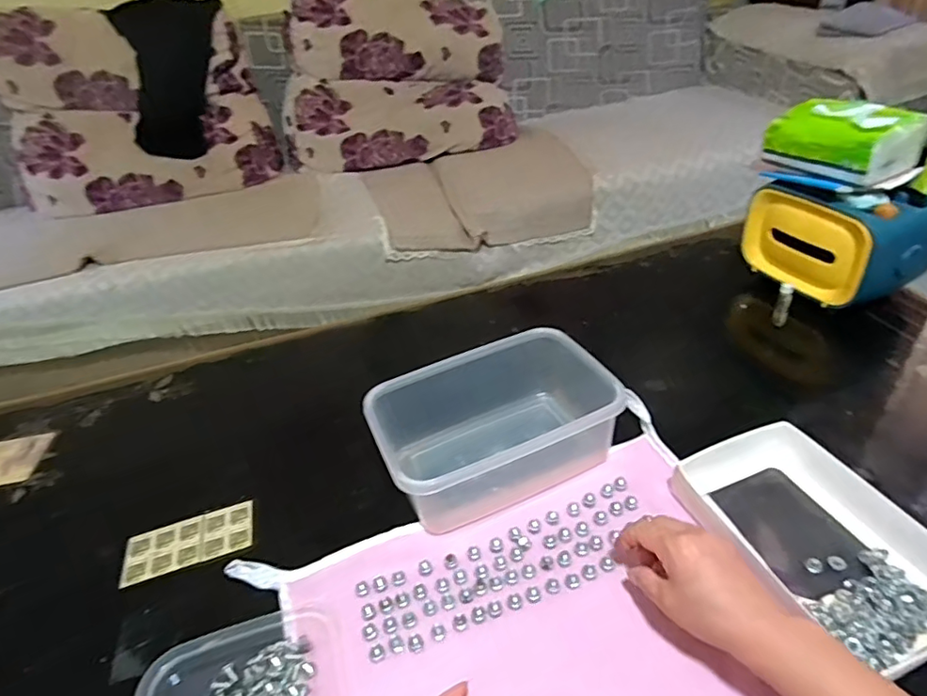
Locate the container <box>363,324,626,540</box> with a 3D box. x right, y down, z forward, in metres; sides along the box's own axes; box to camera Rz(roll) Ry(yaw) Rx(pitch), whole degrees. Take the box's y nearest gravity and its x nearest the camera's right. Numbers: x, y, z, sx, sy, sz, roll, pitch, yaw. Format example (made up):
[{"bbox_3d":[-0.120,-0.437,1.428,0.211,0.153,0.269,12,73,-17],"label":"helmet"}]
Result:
[{"bbox_3d":[0.025,0.082,0.584,0.228,0.080,0.152,-18,38,-13],"label":"container"}]

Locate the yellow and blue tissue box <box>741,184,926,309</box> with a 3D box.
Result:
[{"bbox_3d":[0.505,-0.157,0.737,0.135,0.124,0.187,-15,37,-10],"label":"yellow and blue tissue box"}]

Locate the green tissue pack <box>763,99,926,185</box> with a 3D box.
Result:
[{"bbox_3d":[0.474,-0.270,0.682,0.098,0.069,0.148,-19,38,-16],"label":"green tissue pack"}]

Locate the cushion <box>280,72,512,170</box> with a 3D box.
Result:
[{"bbox_3d":[-0.196,-0.698,1.661,0.705,0.213,0.281,-8,37,-1],"label":"cushion"}]

